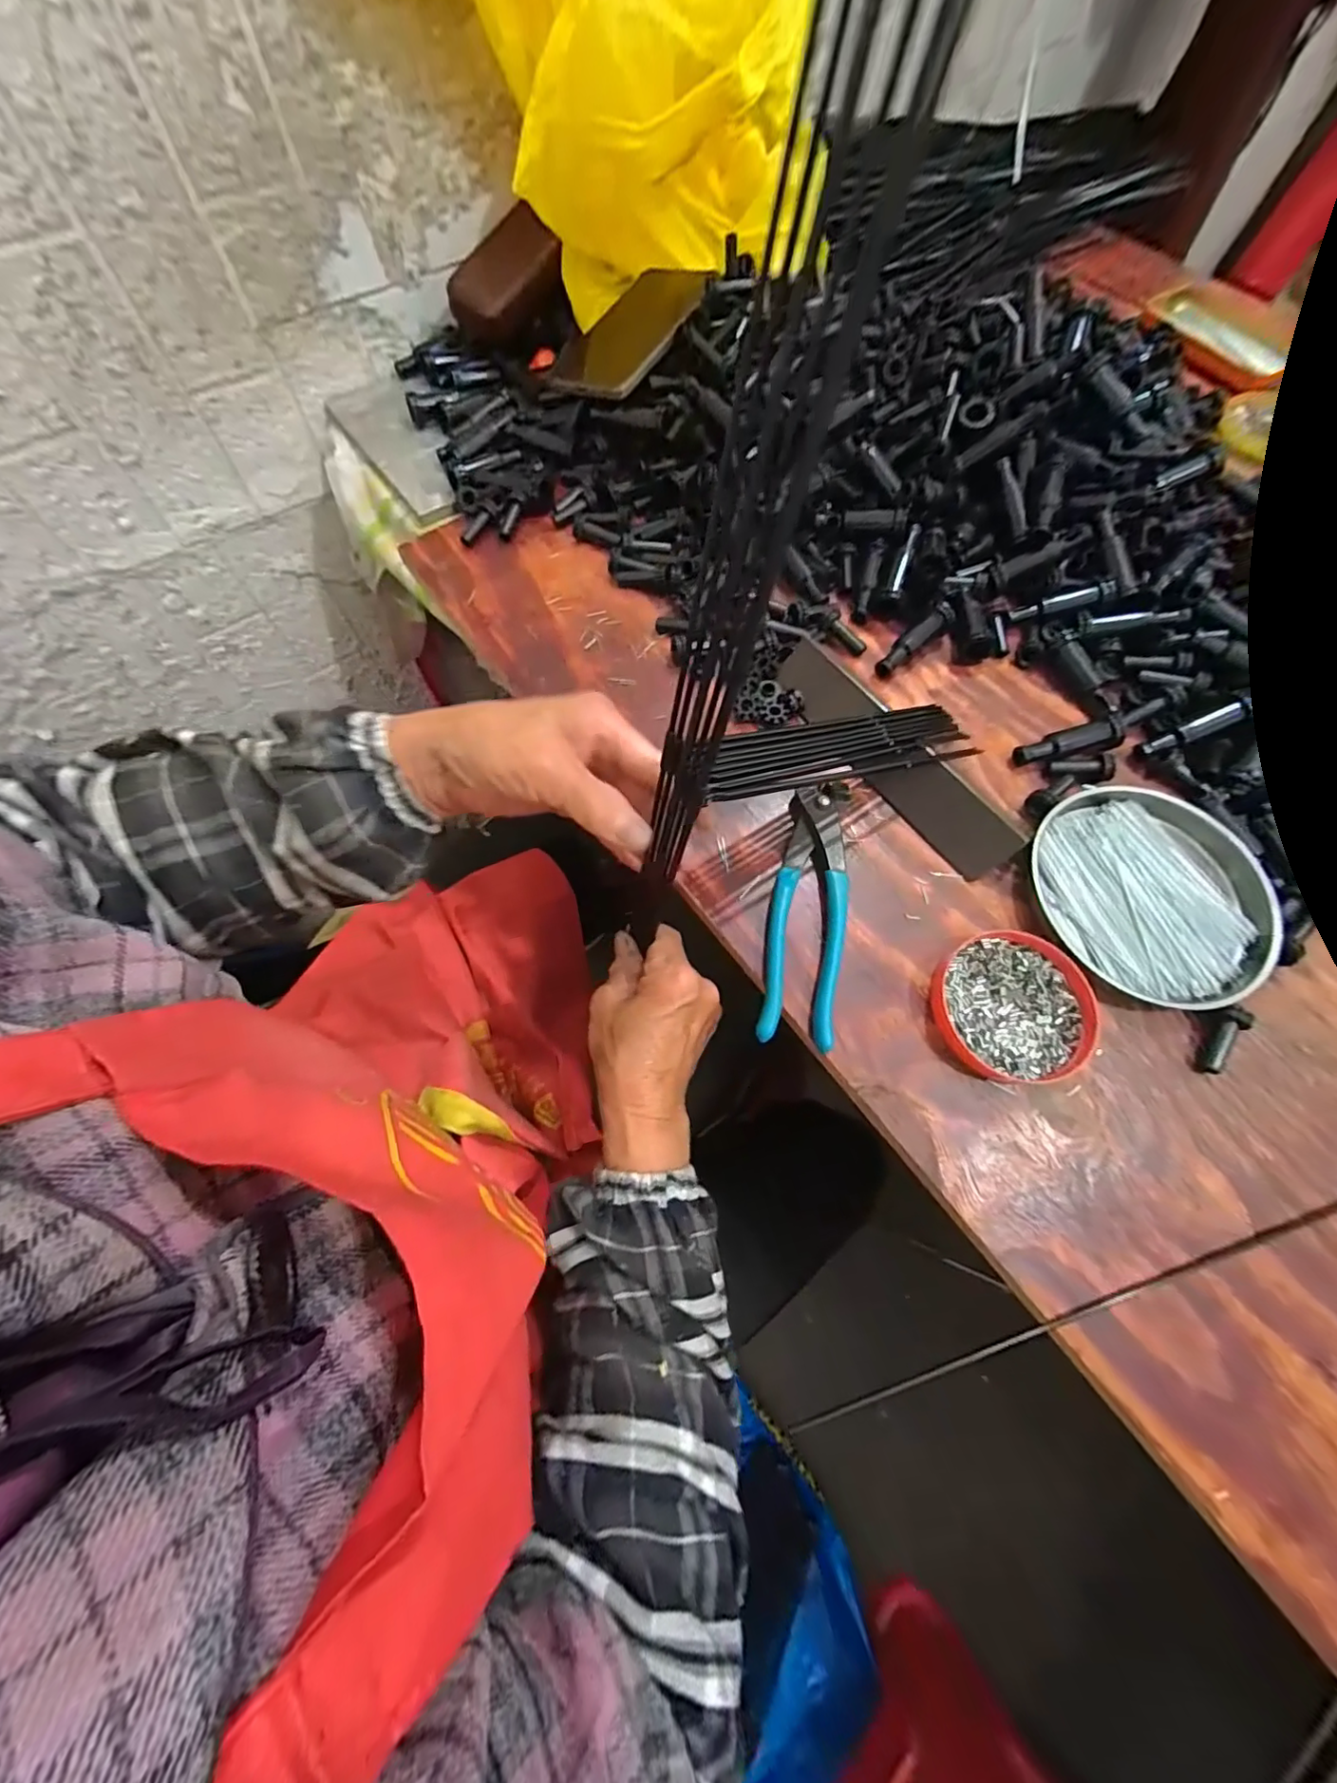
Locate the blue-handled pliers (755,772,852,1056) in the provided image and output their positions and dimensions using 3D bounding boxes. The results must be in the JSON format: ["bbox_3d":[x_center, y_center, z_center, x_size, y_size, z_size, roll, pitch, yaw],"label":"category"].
[{"bbox_3d":[0.082,0.009,0.334,0.041,0.013,0.158,10,67,3],"label":"blue-handled pliers"}]

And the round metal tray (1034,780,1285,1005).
[{"bbox_3d":[0.285,-0.001,0.333,0.123,0.014,0.131,-6,67,-4],"label":"round metal tray"}]

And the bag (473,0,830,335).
[{"bbox_3d":[-0.034,-0.558,0.409,0.317,0.189,0.219,34,70,12],"label":"bag"}]

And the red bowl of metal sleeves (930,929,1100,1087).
[{"bbox_3d":[0.189,0.064,0.313,0.083,0.013,0.079,1,67,-2],"label":"red bowl of metal sleeves"}]

